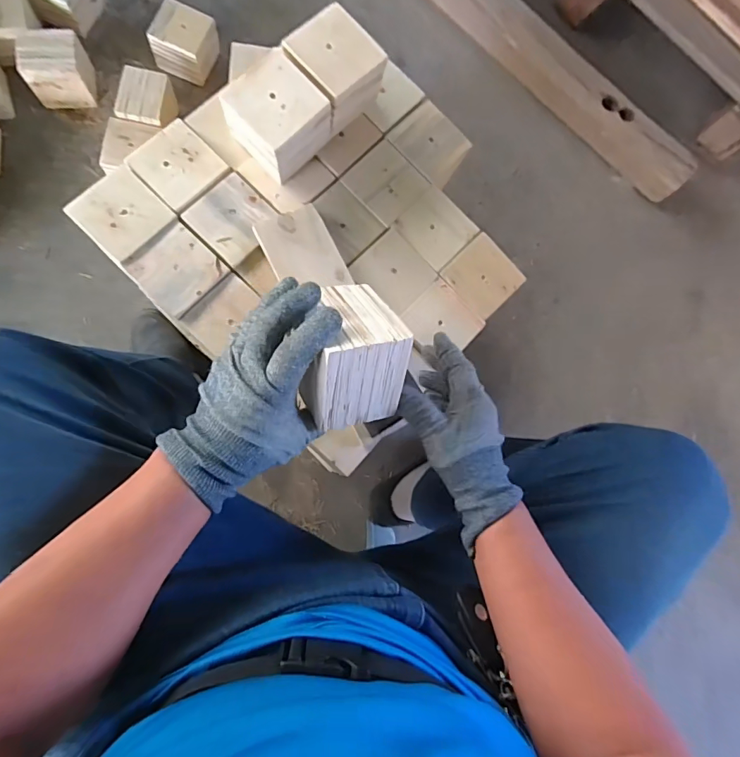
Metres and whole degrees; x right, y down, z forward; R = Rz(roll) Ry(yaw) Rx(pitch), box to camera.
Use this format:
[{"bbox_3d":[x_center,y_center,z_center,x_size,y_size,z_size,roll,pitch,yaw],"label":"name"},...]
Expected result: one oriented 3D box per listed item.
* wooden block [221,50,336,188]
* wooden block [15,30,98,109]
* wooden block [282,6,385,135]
[{"bbox_3d":[-0.112,-0.313,0.543,0.097,0.072,0.096,43,79,-2],"label":"wooden block"},{"bbox_3d":[-0.558,-0.552,0.806,0.093,0.091,0.084,-4,84,-10],"label":"wooden block"},{"bbox_3d":[-0.045,-0.383,0.564,0.099,0.077,0.097,-43,92,-11],"label":"wooden block"}]

